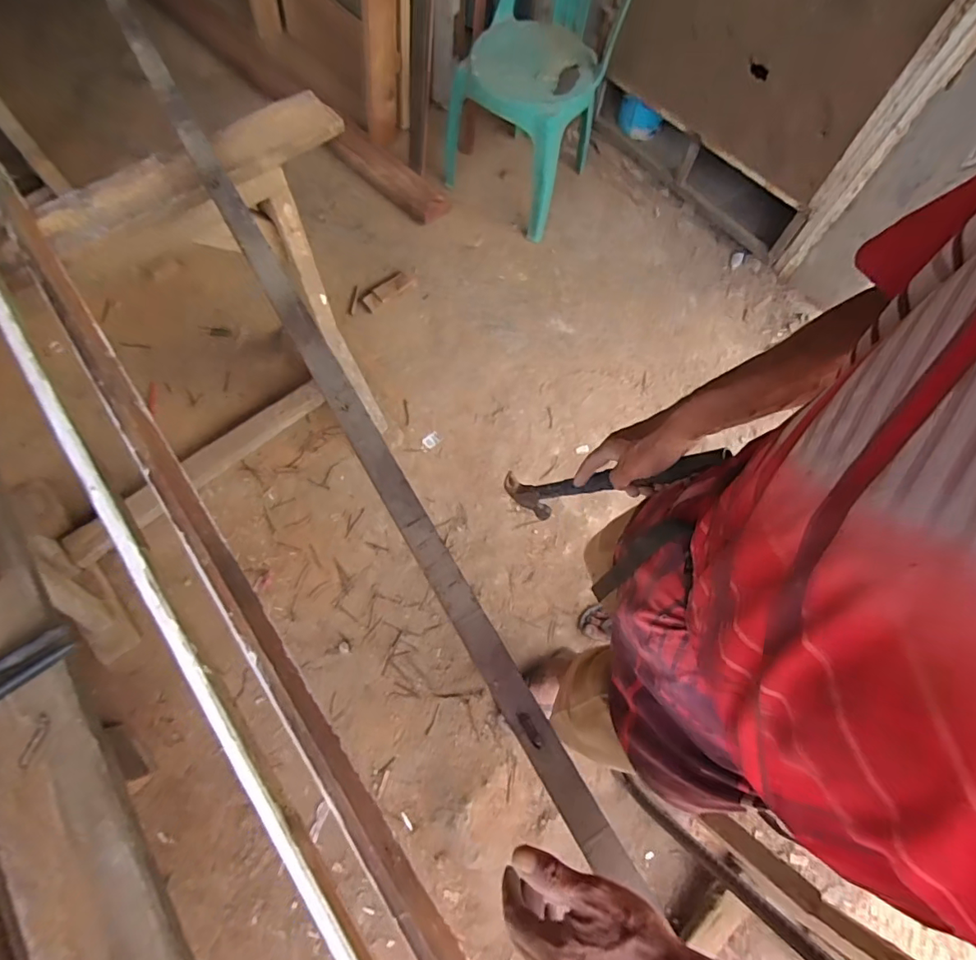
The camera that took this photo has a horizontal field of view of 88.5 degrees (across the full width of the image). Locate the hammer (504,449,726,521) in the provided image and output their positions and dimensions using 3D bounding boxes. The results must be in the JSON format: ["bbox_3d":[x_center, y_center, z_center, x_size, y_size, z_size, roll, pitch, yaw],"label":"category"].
[{"bbox_3d":[0.155,0.005,0.655,0.090,0.326,0.031,27,65,-31],"label":"hammer"}]

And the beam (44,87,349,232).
[{"bbox_3d":[-0.488,-0.530,0.852,0.512,0.039,0.115,-35,74,-14],"label":"beam"}]

